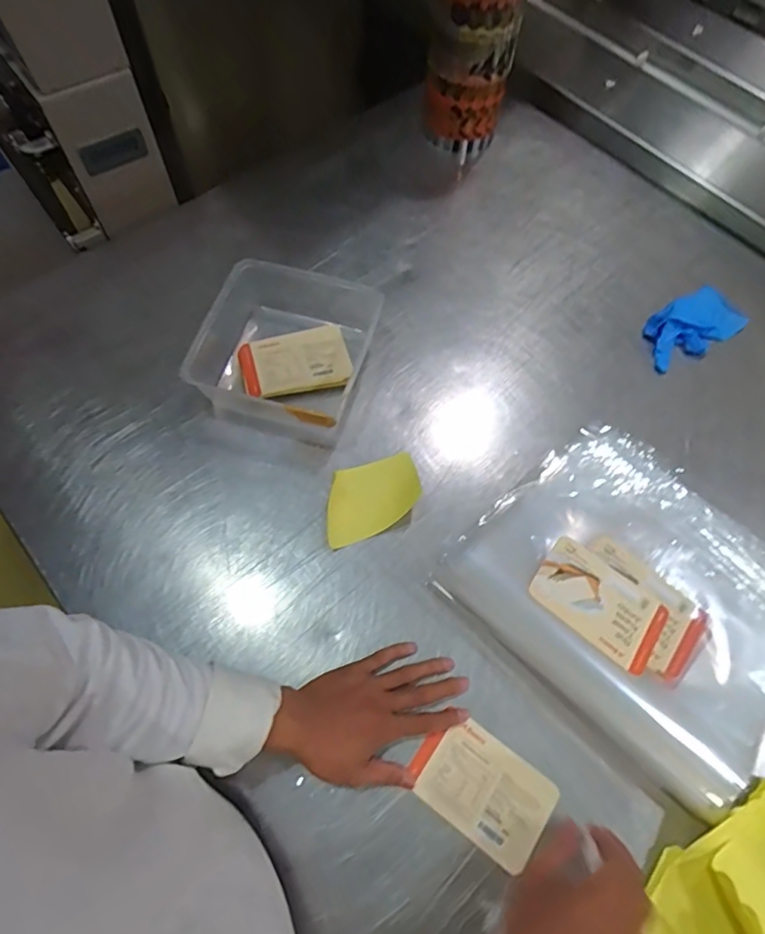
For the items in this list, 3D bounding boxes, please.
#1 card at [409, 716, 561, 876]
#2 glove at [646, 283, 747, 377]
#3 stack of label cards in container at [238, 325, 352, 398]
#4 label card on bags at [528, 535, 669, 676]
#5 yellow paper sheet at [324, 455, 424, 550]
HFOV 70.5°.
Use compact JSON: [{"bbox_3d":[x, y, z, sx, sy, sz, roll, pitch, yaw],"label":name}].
[{"bbox_3d":[0.094,0.300,0.508,0.125,0.008,0.084,34,69,13],"label":"card"},{"bbox_3d":[0.424,-0.193,0.739,0.162,0.024,0.081,-31,70,-15],"label":"glove"},{"bbox_3d":[-0.111,-0.132,0.693,0.134,0.021,0.083,-14,67,-8],"label":"stack of label cards in container"},{"bbox_3d":[0.220,0.136,0.550,0.129,0.004,0.082,37,64,13],"label":"label card on bags"},{"bbox_3d":[-0.013,0.036,0.608,0.112,0.030,0.080,-16,67,-9],"label":"yellow paper sheet"}]

